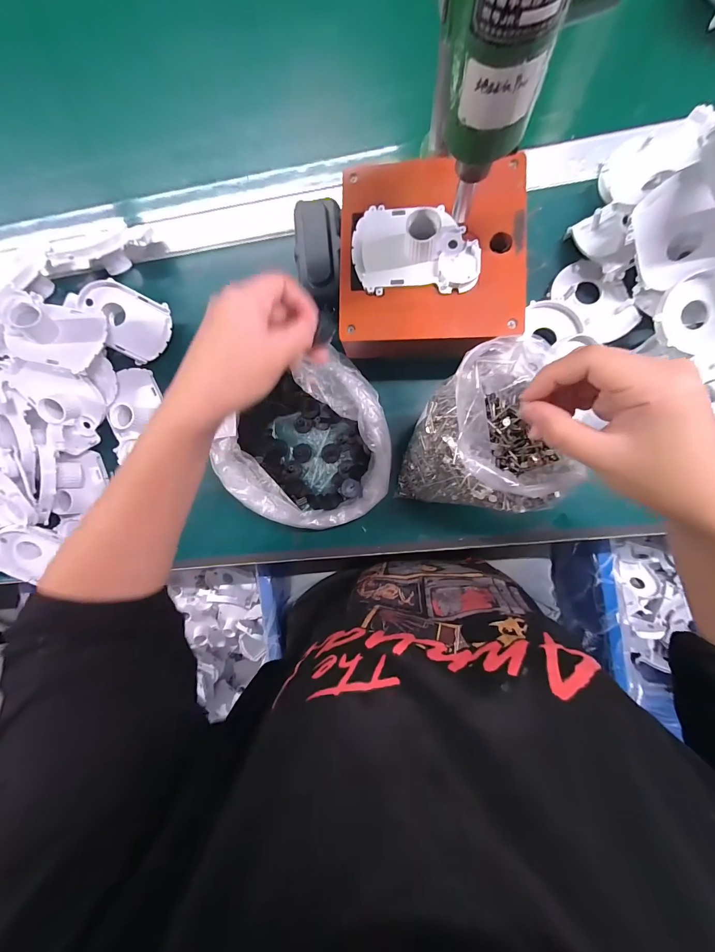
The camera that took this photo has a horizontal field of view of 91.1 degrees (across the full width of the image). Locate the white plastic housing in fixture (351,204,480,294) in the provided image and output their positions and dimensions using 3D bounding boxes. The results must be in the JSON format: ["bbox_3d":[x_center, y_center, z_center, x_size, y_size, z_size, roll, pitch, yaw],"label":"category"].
[{"bbox_3d":[0.047,-0.187,0.280,0.100,0.022,0.070,3,89,6],"label":"white plastic housing in fixture"}]

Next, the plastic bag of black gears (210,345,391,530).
[{"bbox_3d":[-0.051,-0.025,0.347,0.161,0.055,0.149,-14,87,6],"label":"plastic bag of black gears"}]

